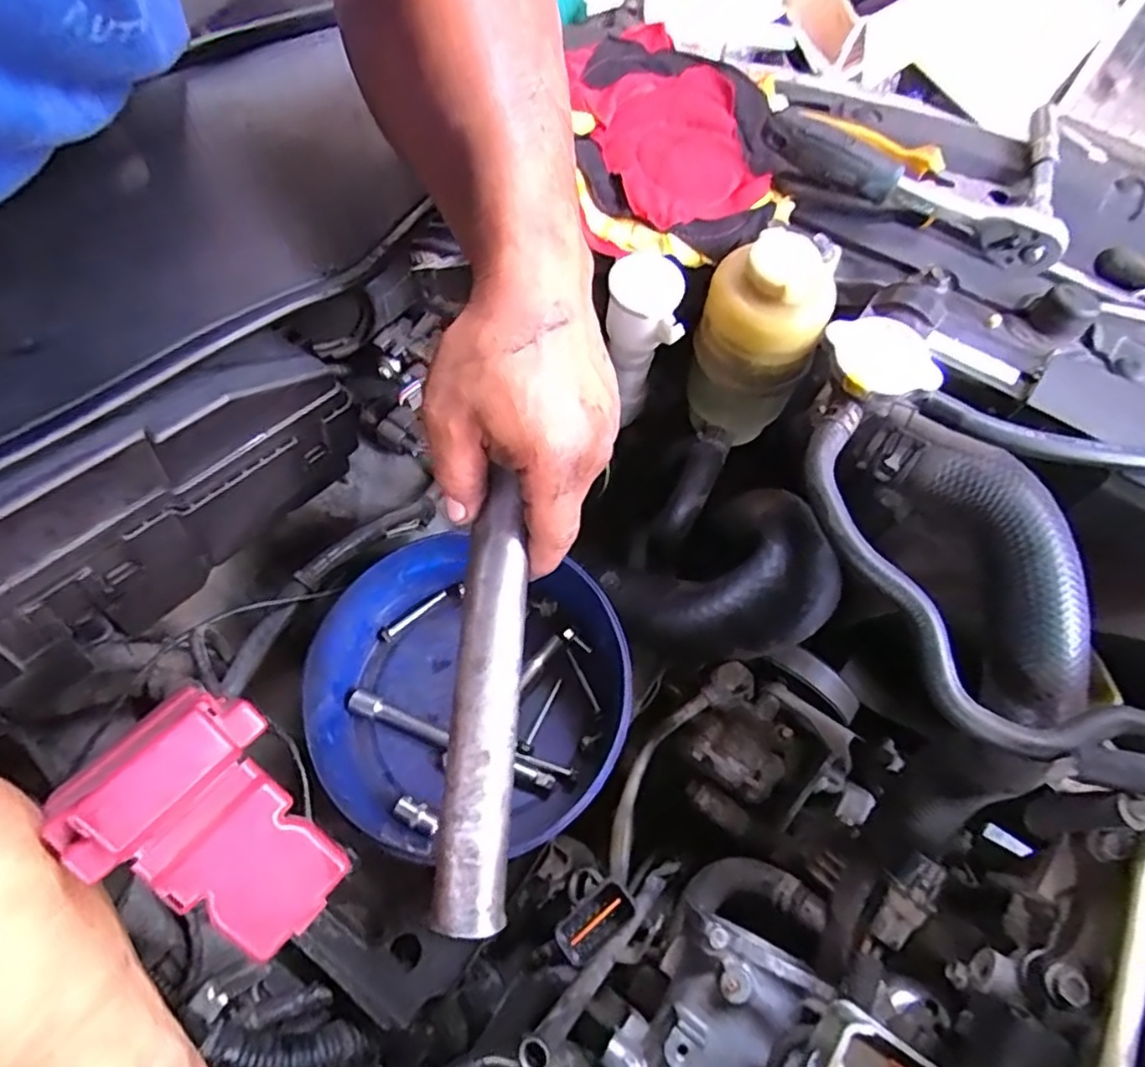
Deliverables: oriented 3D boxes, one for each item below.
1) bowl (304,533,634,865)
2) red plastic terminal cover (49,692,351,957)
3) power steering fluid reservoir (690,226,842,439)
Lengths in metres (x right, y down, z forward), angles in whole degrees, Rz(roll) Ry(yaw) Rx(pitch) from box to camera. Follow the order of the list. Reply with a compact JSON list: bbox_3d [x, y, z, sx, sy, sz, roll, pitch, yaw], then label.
[{"bbox_3d":[-0.065,0.095,0.447,0.191,0.078,0.182,0,66,0],"label":"bowl"},{"bbox_3d":[-0.149,0.123,0.275,0.104,0.040,0.072,47,57,-3],"label":"red plastic terminal cover"},{"bbox_3d":[0.115,-0.116,0.435,0.070,0.140,0.070,22,68,10],"label":"power steering fluid reservoir"}]

